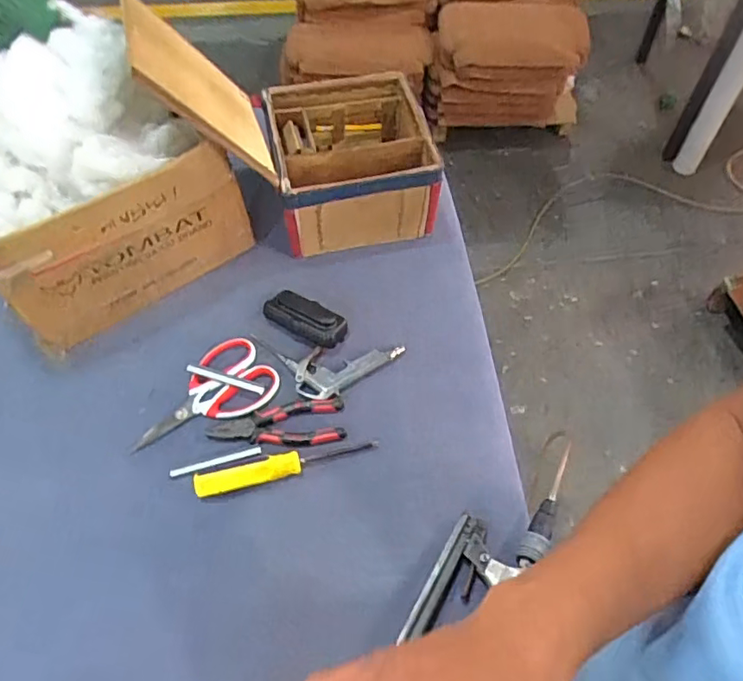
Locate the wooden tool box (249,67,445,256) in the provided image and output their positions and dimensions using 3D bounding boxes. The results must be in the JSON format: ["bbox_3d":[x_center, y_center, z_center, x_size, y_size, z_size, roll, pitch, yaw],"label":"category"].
[{"bbox_3d":[-0.035,-0.249,0.817,0.227,0.137,0.220,-10,57,-6],"label":"wooden tool box"}]

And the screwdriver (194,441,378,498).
[{"bbox_3d":[-0.094,0.135,0.624,0.198,0.020,0.029,-13,58,-8],"label":"screwdriver"}]

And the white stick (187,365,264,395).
[{"bbox_3d":[-0.176,0.046,0.681,0.097,0.008,0.012,15,58,10],"label":"white stick"}]

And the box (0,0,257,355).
[{"bbox_3d":[-0.350,-0.197,0.693,0.305,0.258,0.242,-30,61,-17],"label":"box"}]

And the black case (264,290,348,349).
[{"bbox_3d":[-0.083,-0.030,0.722,0.110,0.019,0.052,27,61,17],"label":"black case"}]

